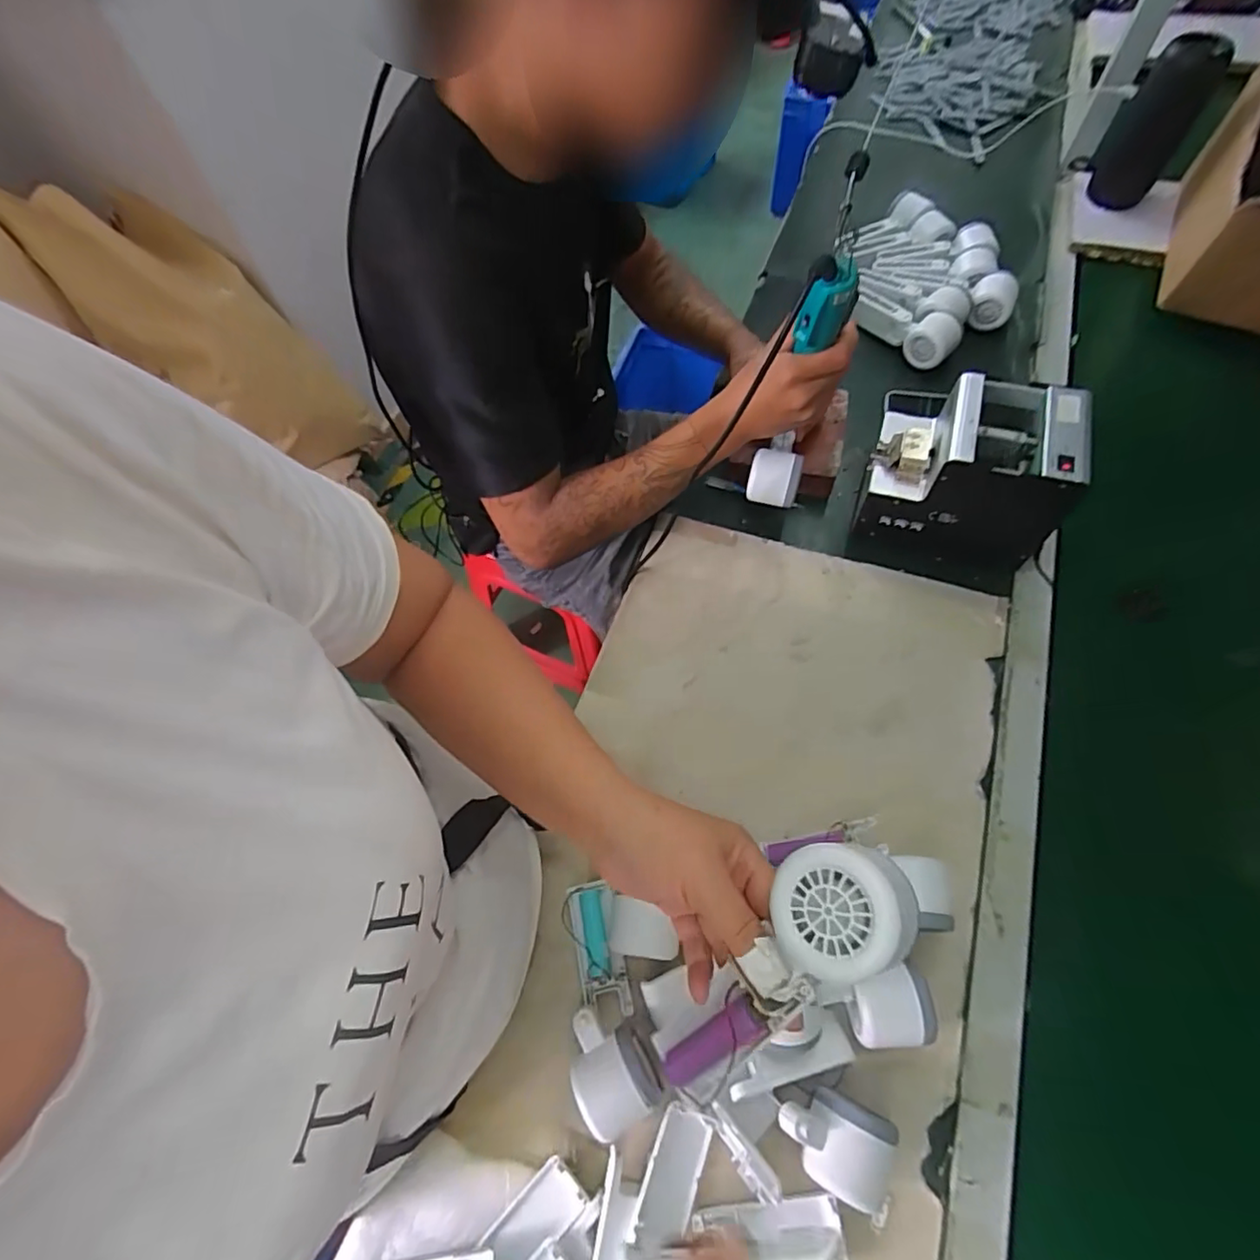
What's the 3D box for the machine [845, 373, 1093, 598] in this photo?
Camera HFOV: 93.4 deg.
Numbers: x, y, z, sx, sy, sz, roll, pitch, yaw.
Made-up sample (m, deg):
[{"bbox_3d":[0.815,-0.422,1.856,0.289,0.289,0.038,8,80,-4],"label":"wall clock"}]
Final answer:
[{"bbox_3d":[0.350,-0.159,0.629,0.176,0.151,0.146,16,64,10],"label":"machine"}]

